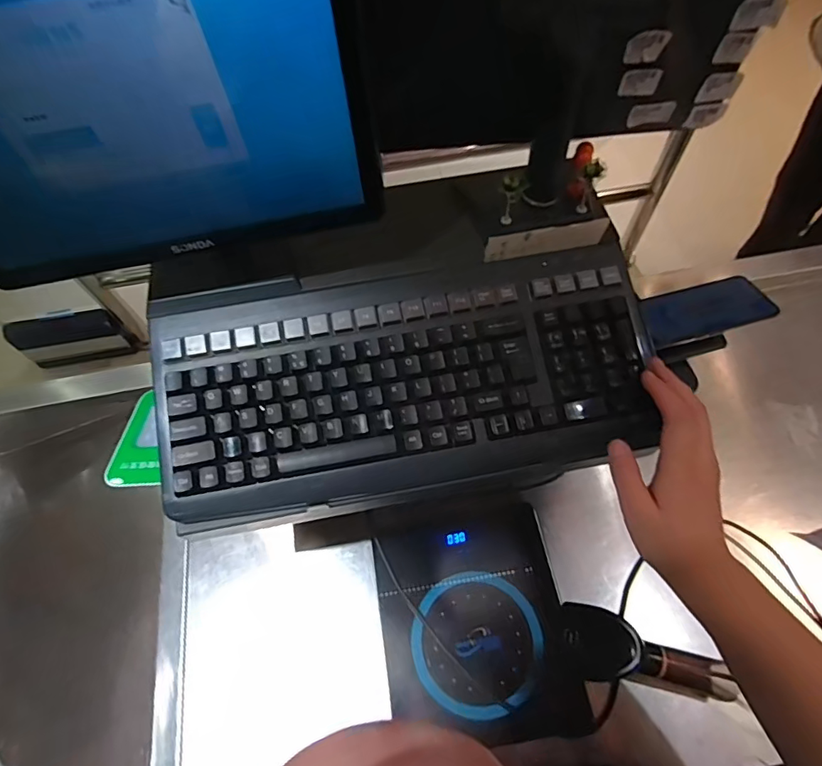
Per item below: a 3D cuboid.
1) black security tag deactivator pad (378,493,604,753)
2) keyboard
[{"bbox_3d":[0.068,0.260,0.541,0.199,0.029,0.227,-9,62,-2],"label":"black security tag deactivator pad"},{"bbox_3d":[-0.003,-0.003,0.381,0.377,0.023,0.167,-10,79,-3],"label":"keyboard"}]

